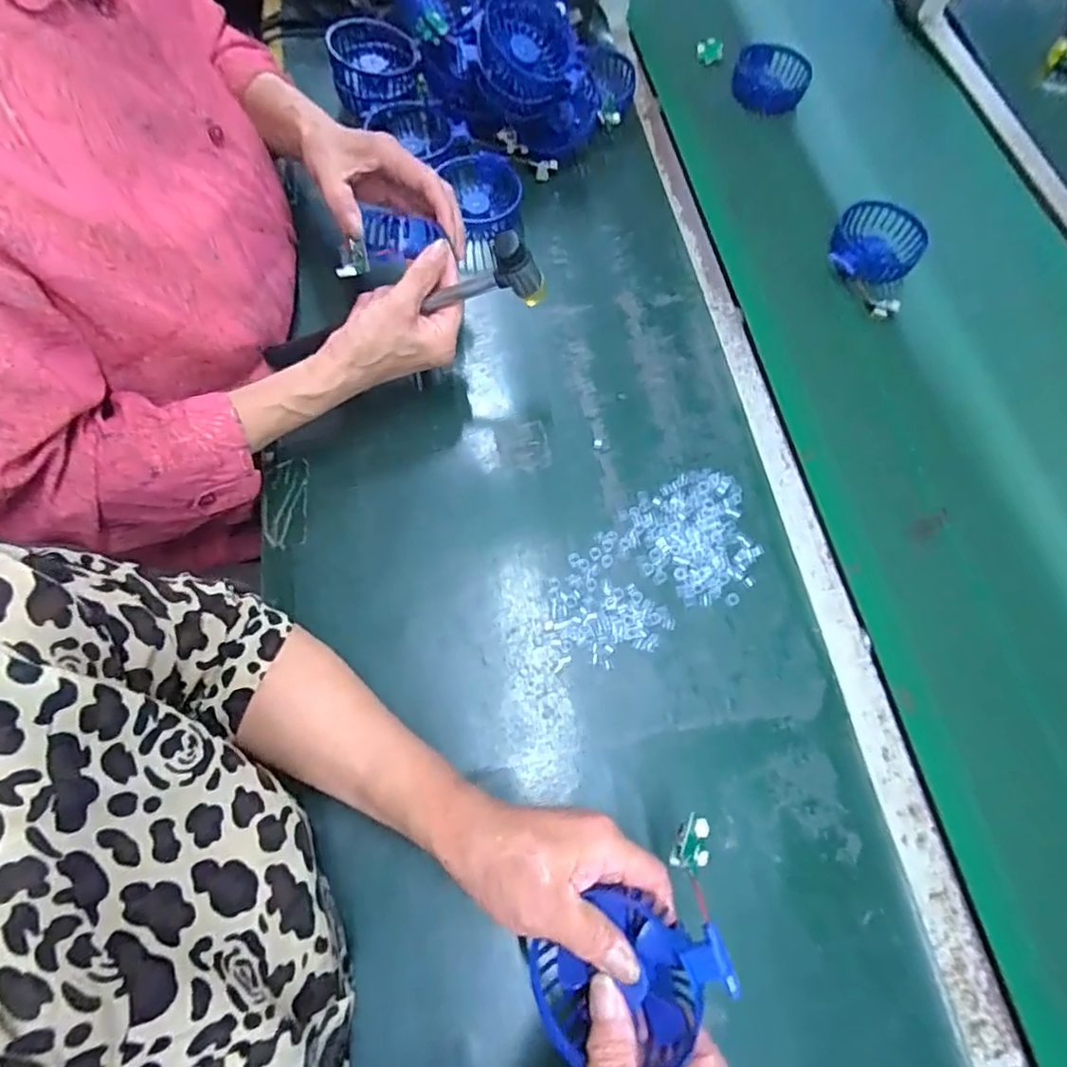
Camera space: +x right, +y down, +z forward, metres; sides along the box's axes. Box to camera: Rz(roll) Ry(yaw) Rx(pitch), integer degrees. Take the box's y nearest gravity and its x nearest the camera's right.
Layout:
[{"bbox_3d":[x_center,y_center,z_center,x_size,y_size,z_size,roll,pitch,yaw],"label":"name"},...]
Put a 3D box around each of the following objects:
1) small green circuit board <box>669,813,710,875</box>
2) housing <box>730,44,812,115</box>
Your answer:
[{"bbox_3d":[0.091,0.176,0.344,0.021,0.008,0.029,23,68,4],"label":"small green circuit board"},{"bbox_3d":[0.289,-0.552,0.736,0.085,0.040,0.085,1,67,-2],"label":"housing"}]

